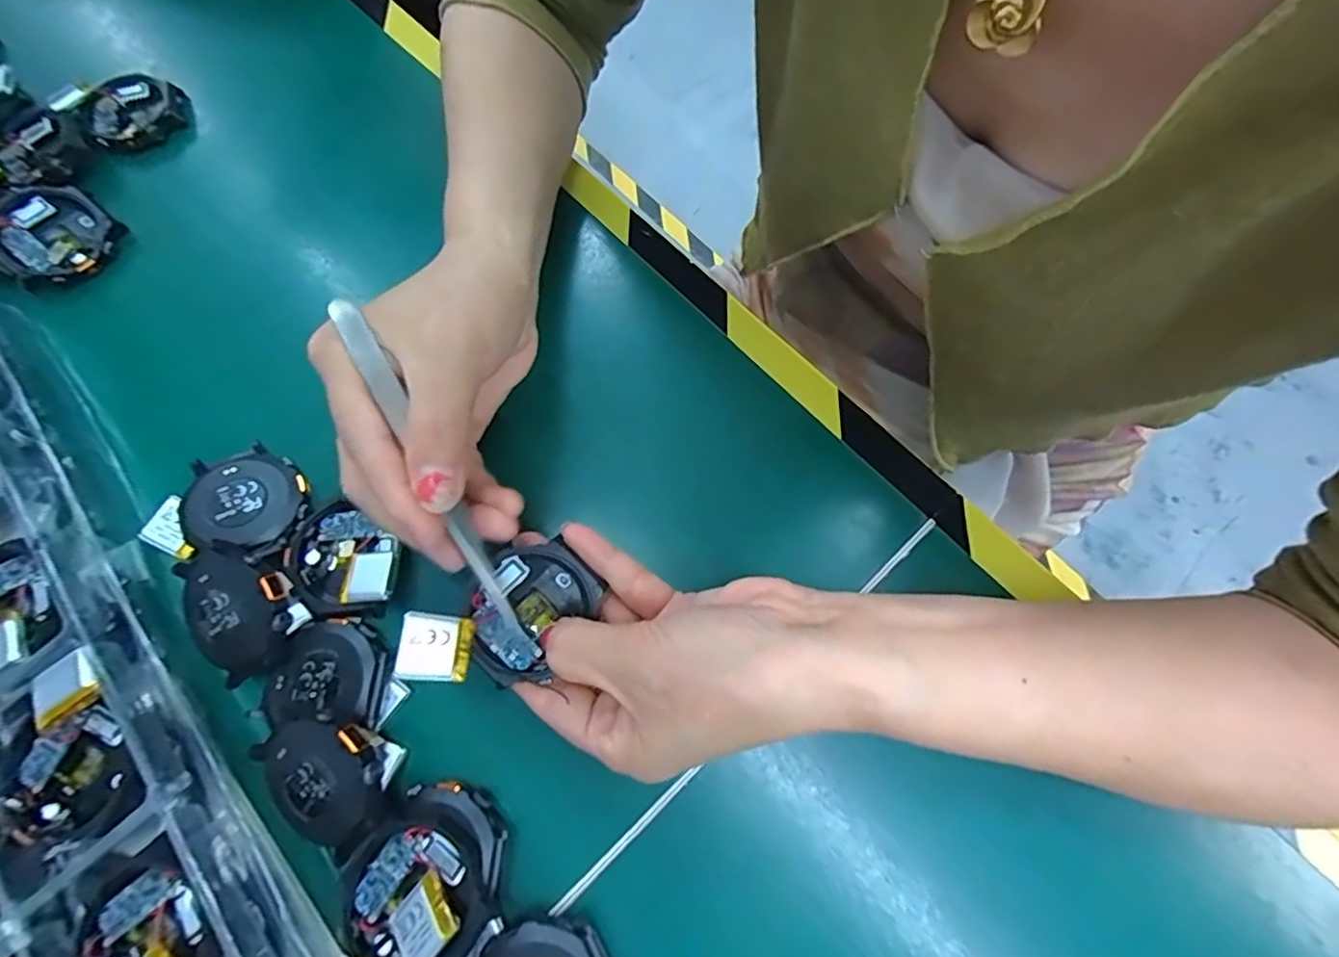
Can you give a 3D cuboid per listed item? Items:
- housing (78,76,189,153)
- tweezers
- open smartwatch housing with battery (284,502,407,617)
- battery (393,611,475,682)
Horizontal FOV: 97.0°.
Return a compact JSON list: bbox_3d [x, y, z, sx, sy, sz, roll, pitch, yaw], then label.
[{"bbox_3d":[-0.305,-0.209,0.339,0.043,0.015,0.051,37,76,12],"label":"housing"},{"bbox_3d":[-0.083,-0.002,0.208,0.008,0.012,0.129,-27,100,-9],"label":"tweezers"},{"bbox_3d":[-0.139,0.037,0.253,0.055,0.018,0.040,34,76,11],"label":"open smartwatch housing with battery"},{"bbox_3d":[-0.080,0.058,0.203,0.023,0.004,0.022,9,74,-18],"label":"battery"}]

